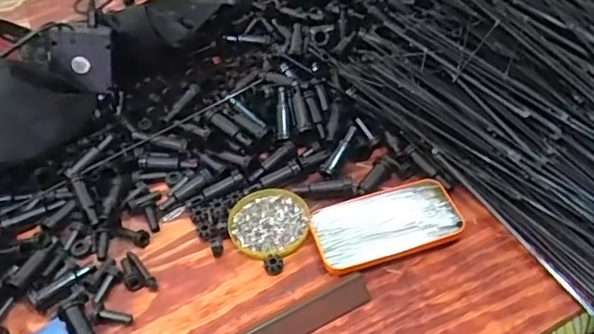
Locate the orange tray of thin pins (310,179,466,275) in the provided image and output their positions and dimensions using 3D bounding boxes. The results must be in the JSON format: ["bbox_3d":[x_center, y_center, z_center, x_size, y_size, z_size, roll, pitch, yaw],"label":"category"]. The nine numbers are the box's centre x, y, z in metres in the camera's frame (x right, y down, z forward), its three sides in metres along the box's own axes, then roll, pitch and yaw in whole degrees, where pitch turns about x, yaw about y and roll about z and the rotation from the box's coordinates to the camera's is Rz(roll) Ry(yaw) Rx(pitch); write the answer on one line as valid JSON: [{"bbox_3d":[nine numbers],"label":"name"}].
[{"bbox_3d":[0.088,0.055,0.578,0.143,0.013,0.080,-16,46,-9],"label":"orange tray of thin pins"}]

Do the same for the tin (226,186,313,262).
[{"bbox_3d":[-0.029,0.057,0.600,0.081,0.008,0.084,-3,45,3],"label":"tin"}]

